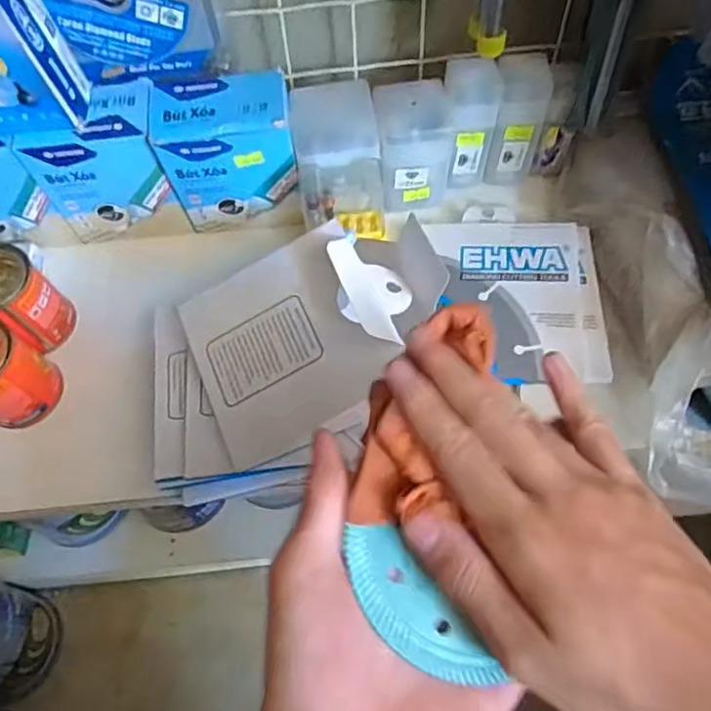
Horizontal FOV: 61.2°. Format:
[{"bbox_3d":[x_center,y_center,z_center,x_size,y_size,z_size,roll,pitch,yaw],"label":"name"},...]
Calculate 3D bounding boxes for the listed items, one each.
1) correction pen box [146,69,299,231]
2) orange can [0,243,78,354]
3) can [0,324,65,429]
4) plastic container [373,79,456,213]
[{"bbox_3d":[-0.093,-0.156,0.452,0.092,0.094,0.068,-9,60,-1],"label":"correction pen box"},{"bbox_3d":[-0.245,-0.041,0.438,0.057,0.066,0.047,33,67,21],"label":"orange can"},{"bbox_3d":[-0.242,0.013,0.409,0.050,0.067,0.055,-2,60,3],"label":"can"},{"bbox_3d":[0.045,-0.160,0.464,0.055,0.086,0.048,-9,60,-2],"label":"plastic container"}]

